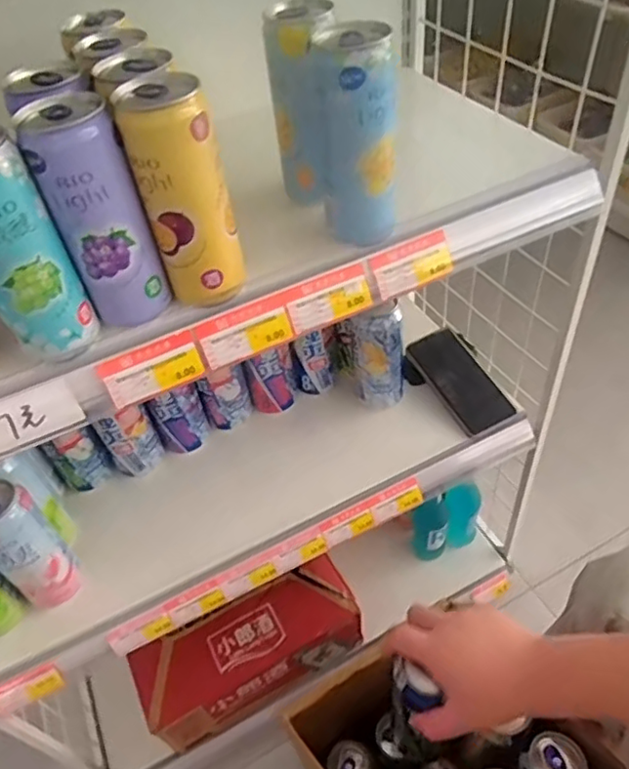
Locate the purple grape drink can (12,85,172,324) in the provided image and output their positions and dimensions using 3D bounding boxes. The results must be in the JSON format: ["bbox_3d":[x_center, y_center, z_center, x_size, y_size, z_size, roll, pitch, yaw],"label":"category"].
[{"bbox_3d":[-0.137,-0.107,0.391,0.057,0.137,0.051,-21,49,-13],"label":"purple grape drink can"}]

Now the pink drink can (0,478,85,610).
[{"bbox_3d":[-0.301,0.167,0.625,0.068,0.157,0.064,31,58,29],"label":"pink drink can"}]

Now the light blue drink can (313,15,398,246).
[{"bbox_3d":[0.032,-0.175,0.437,0.058,0.141,0.051,-2,48,4],"label":"light blue drink can"}]

